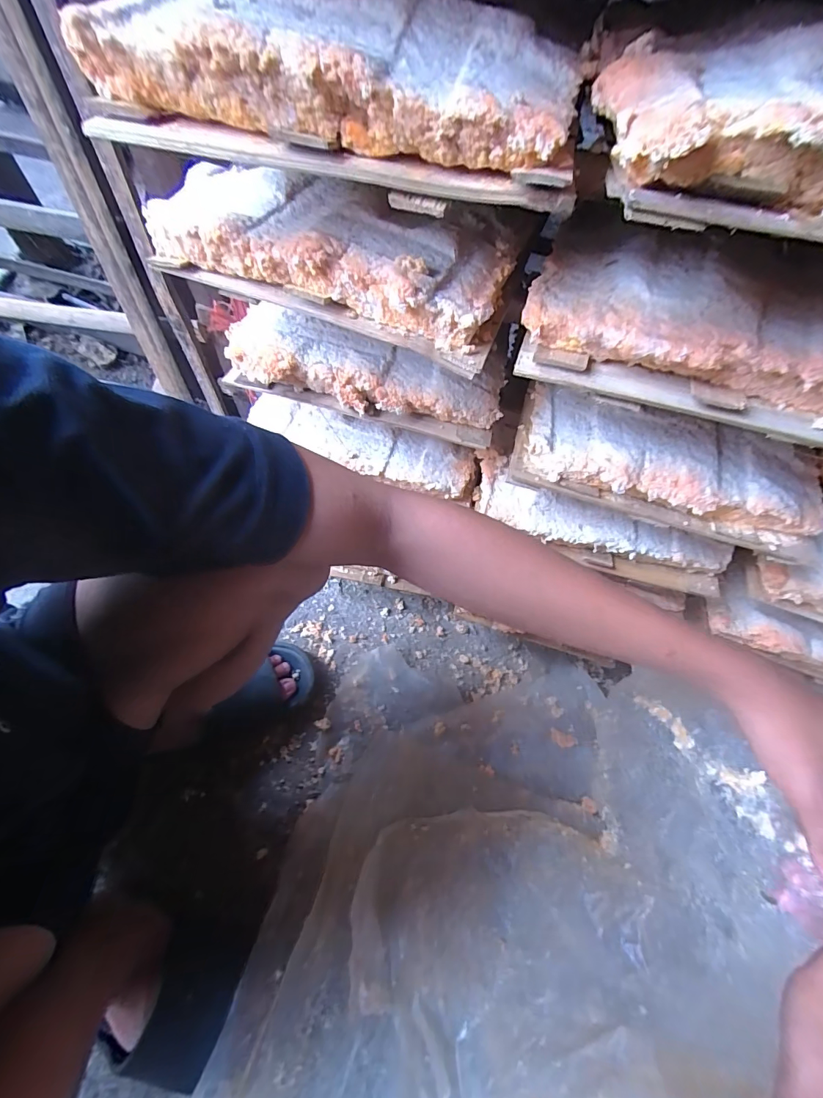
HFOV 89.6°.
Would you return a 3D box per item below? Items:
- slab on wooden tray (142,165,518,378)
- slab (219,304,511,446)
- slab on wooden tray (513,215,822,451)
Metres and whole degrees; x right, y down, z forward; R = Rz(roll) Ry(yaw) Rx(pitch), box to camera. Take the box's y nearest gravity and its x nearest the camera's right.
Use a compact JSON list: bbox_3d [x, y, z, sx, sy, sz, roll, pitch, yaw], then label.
[{"bbox_3d":[-0.050,-0.188,0.259,0.222,0.047,0.092,19,60,8],"label":"slab on wooden tray"},{"bbox_3d":[-0.036,-0.148,0.339,0.221,0.045,0.091,9,59,2],"label":"slab"},{"bbox_3d":[0.184,-0.131,0.240,0.223,0.056,0.114,22,60,10],"label":"slab on wooden tray"}]

